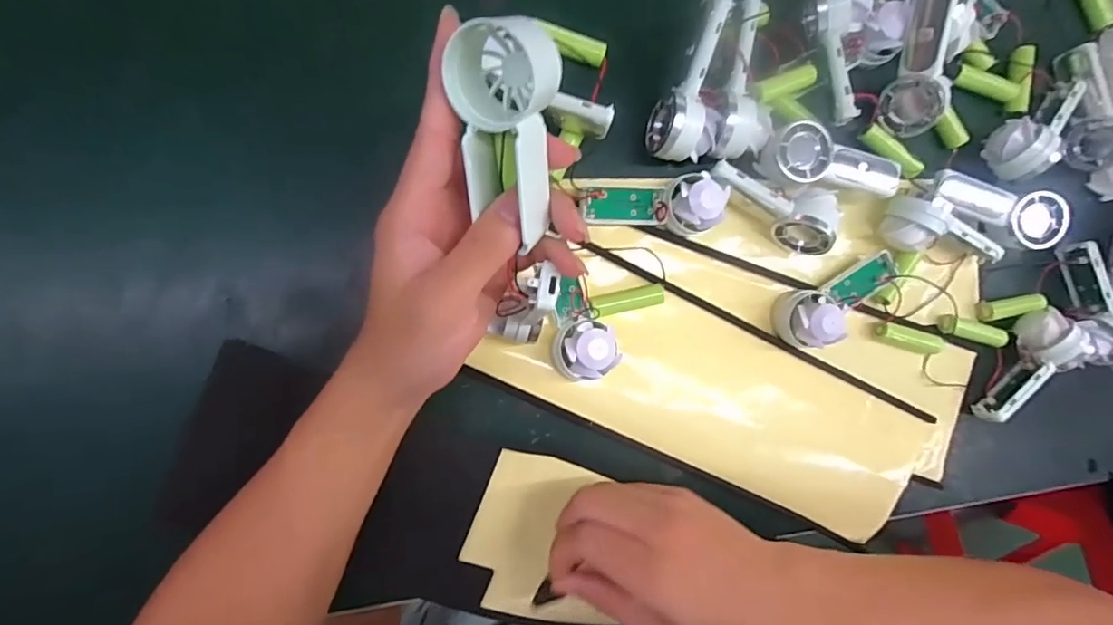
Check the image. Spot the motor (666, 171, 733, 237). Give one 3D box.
[{"bbox_3d":[0.089,-0.070,0.338,0.036,0.031,0.036,0,91,-9],"label":"motor"}]

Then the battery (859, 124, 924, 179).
[{"bbox_3d":[0.237,-0.113,0.373,0.049,0.018,0.012,41,85,-8],"label":"battery"}]

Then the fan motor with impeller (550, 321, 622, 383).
[{"bbox_3d":[0.017,0.023,0.326,0.037,0.035,0.034,0,91,-9],"label":"fan motor with impeller"}]

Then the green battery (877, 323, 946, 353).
[{"bbox_3d":[0.259,0.019,0.382,0.057,0.012,0.013,14,89,-9],"label":"green battery"}]

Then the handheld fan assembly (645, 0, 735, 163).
[{"bbox_3d":[0.087,-0.141,0.323,0.038,0.032,0.091,10,112,-9],"label":"handheld fan assembly"}]

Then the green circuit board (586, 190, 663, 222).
[{"bbox_3d":[0.044,-0.069,0.338,0.051,0.004,0.020,-2,90,-14],"label":"green circuit board"}]

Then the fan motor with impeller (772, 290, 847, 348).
[{"bbox_3d":[0.171,0.004,0.355,0.029,0.036,0.038,3,91,-9],"label":"fan motor with impeller"}]

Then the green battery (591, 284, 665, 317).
[{"bbox_3d":[0.048,-0.008,0.345,0.049,0.013,0.014,-12,93,-9],"label":"green battery"}]

